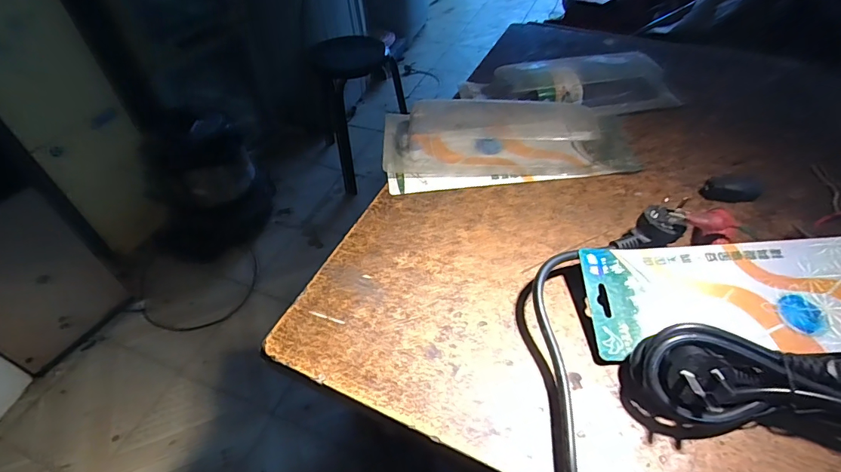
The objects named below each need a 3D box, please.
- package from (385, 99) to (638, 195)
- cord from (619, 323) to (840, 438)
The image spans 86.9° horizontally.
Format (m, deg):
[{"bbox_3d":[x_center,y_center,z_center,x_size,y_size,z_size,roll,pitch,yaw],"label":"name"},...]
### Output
[{"bbox_3d":[0.088,-0.098,0.437,0.248,0.051,0.098,-3,48,1],"label":"package"},{"bbox_3d":[0.224,0.092,0.269,0.185,0.039,0.058,4,48,7],"label":"cord"}]

